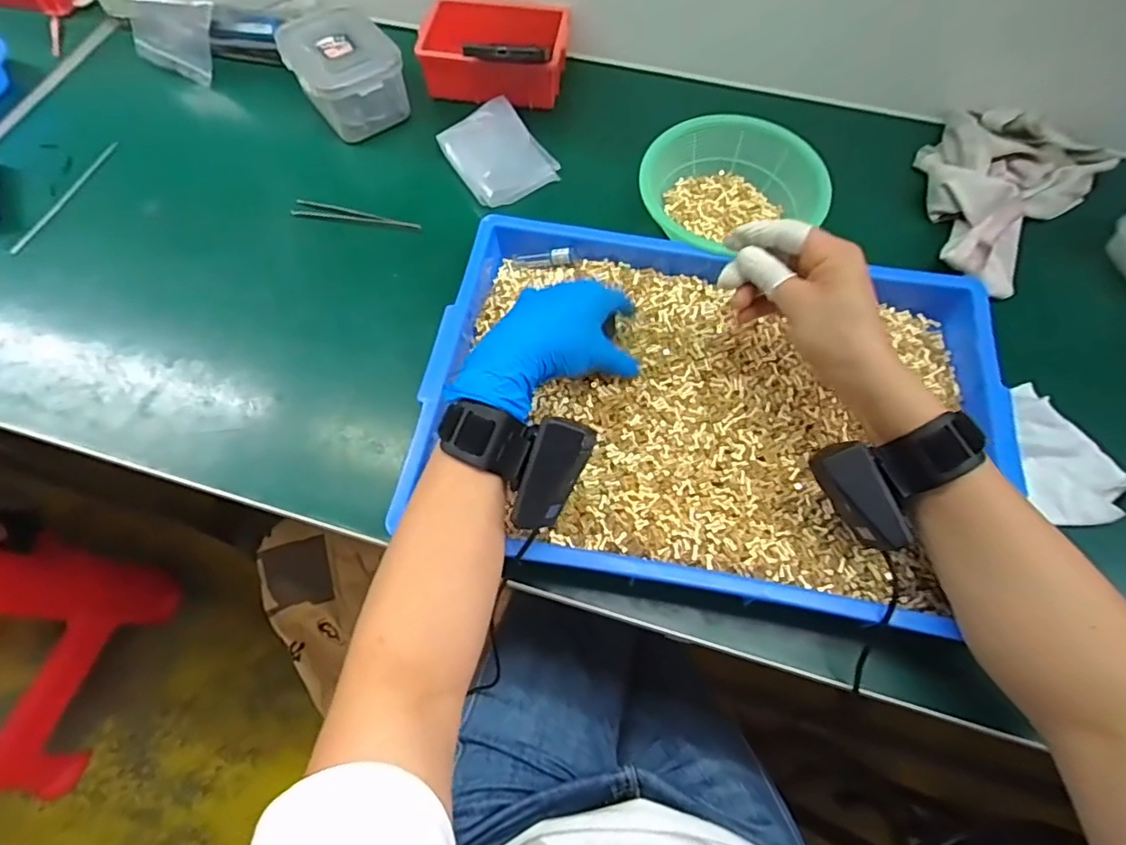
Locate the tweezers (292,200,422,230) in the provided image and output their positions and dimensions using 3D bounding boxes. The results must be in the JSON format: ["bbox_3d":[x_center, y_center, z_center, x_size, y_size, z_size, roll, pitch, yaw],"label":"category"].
[{"bbox_3d":[-0.201,-0.199,0.556,0.126,0.006,0.016,13,66,6],"label":"tweezers"}]

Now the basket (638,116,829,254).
[{"bbox_3d":[0.151,-0.214,0.535,0.164,0.050,0.145,-20,67,-9],"label":"basket"}]

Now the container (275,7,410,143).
[{"bbox_3d":[-0.226,-0.363,0.600,0.099,0.062,0.120,-31,69,-13],"label":"container"}]

